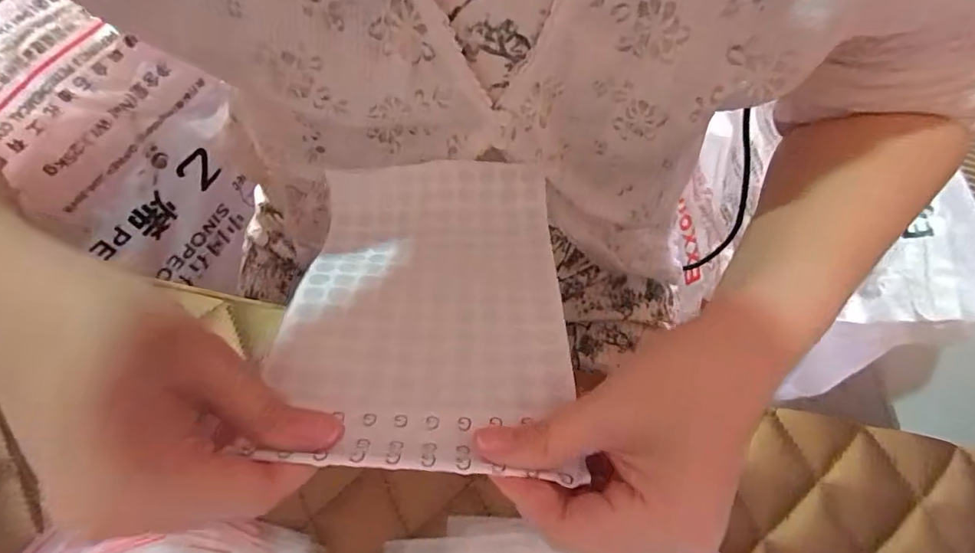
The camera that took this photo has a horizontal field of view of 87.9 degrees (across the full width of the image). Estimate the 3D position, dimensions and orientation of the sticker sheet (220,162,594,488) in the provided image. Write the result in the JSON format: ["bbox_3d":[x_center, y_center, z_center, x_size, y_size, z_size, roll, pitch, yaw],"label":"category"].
[{"bbox_3d":[-0.028,0.006,0.237,0.123,0.025,0.177,2,43,-3],"label":"sticker sheet"}]

